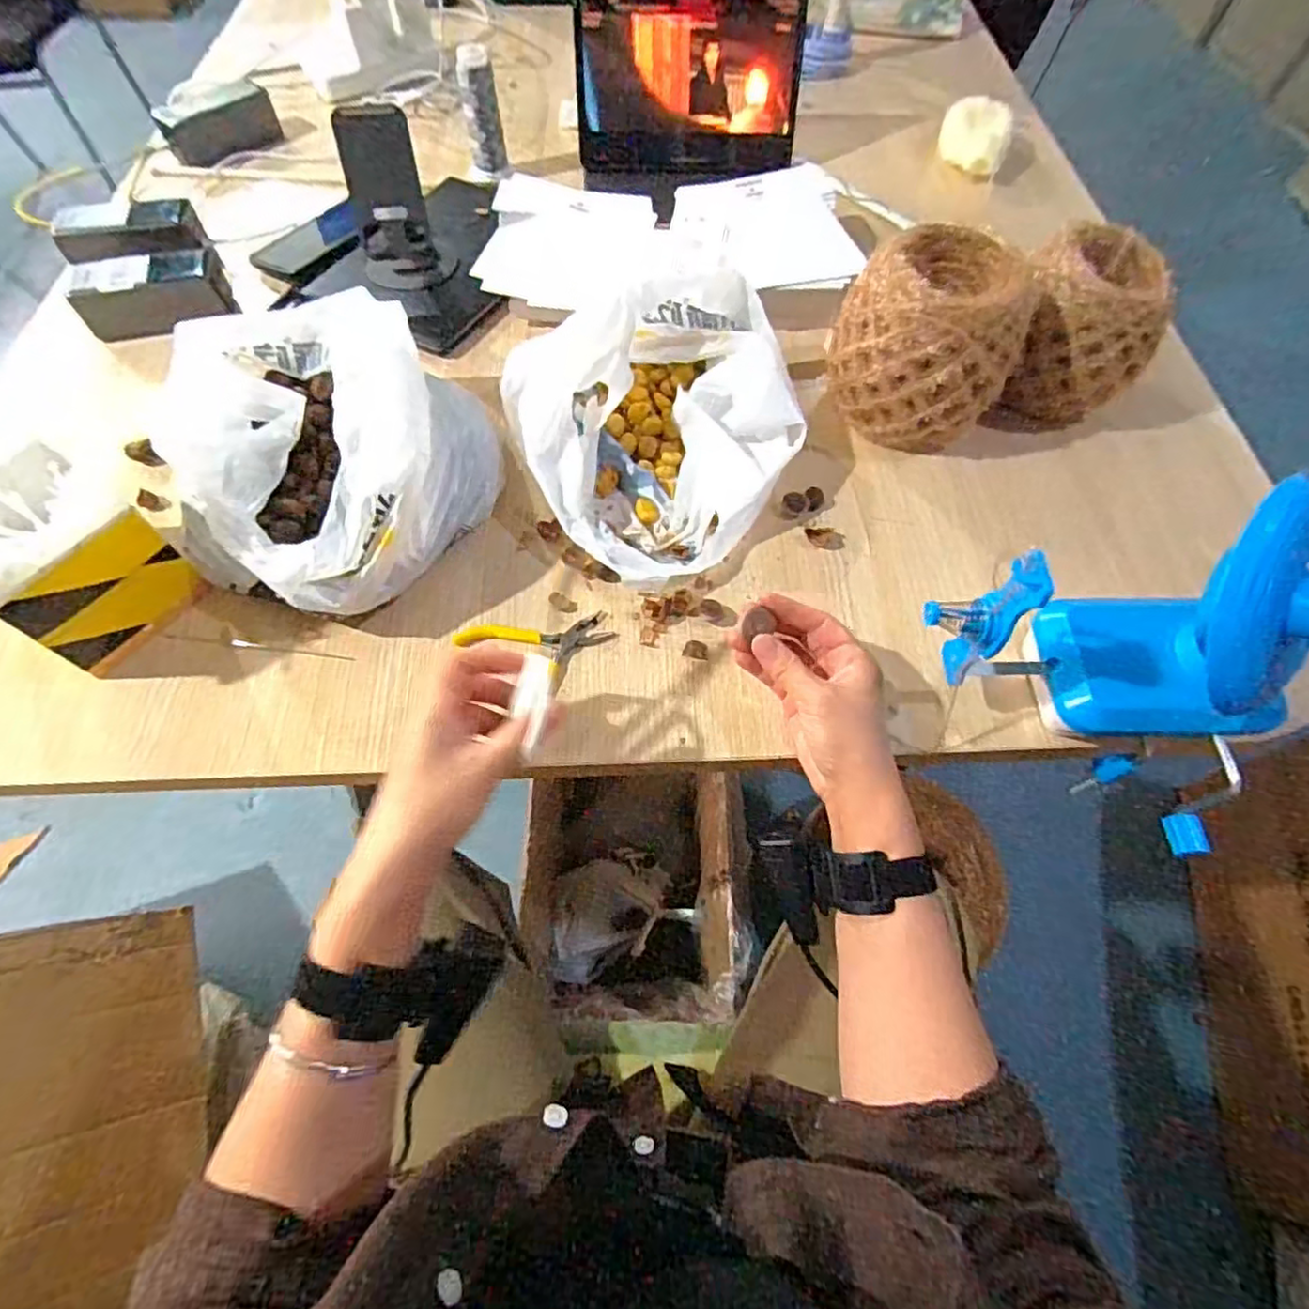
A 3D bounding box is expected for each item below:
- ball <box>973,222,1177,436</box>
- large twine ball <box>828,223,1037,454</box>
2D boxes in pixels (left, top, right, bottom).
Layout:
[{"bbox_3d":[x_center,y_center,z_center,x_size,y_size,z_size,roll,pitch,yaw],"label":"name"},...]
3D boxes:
[{"bbox_3d":[0.374,-0.281,0.598,0.139,0.123,0.119,-34,68,-18],"label":"ball"},{"bbox_3d":[0.240,-0.271,0.581,0.136,0.138,0.134,1,62,-1],"label":"large twine ball"}]

